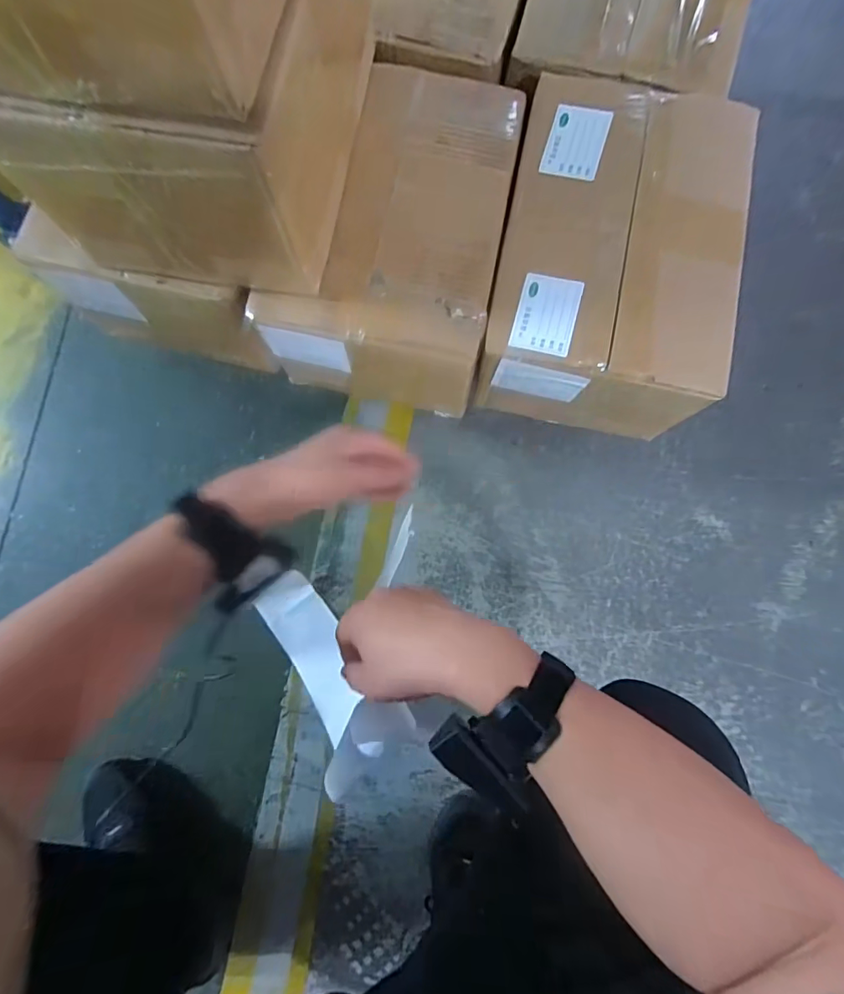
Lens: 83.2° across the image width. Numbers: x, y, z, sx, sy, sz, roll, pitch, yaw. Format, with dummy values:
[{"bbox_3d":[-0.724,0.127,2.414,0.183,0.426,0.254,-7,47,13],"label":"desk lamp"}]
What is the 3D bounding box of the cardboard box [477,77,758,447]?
[{"bbox_3d":[0.180,-0.220,0.480,0.204,0.137,0.302,11,82,2],"label":"cardboard box"}]

